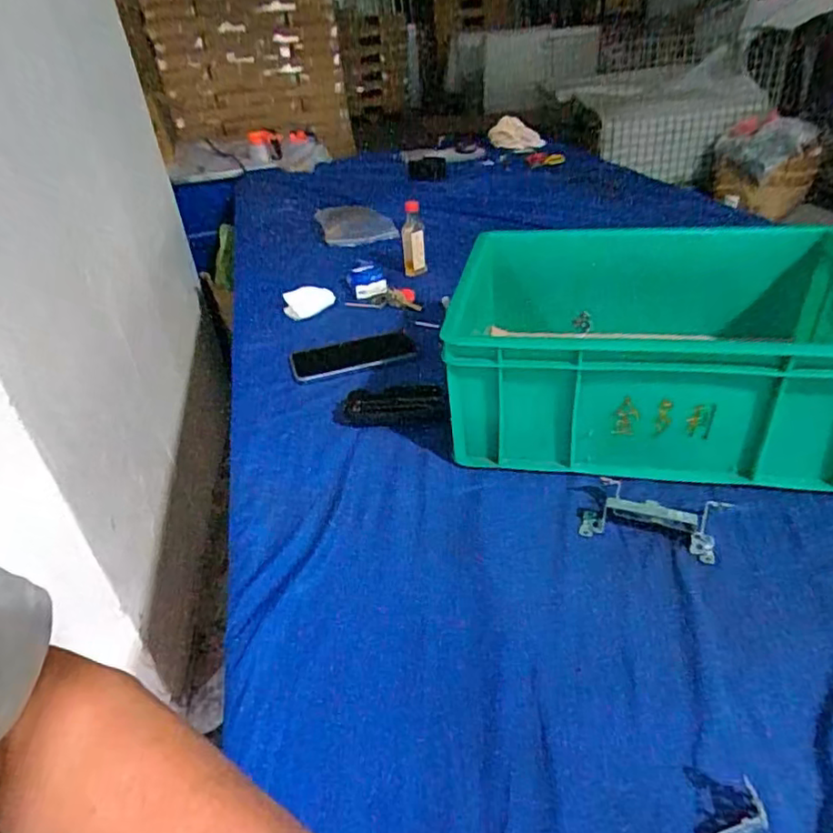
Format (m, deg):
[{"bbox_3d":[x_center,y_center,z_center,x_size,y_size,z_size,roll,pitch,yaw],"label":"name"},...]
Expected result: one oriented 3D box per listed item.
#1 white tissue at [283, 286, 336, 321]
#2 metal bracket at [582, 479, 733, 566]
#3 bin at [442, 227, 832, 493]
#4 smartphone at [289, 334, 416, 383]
[{"bbox_3d":[-0.171,-0.181,0.941,0.080,0.038,0.036,-19,37,-17],"label":"white tissue"},{"bbox_3d":[0.203,0.080,0.510,0.105,0.029,0.071,14,39,26],"label":"metal bracket"},{"bbox_3d":[0.257,-0.091,0.646,0.404,0.138,0.330,2,36,12],"label":"bin"},{"bbox_3d":[-0.087,-0.082,0.795,0.158,0.013,0.084,-12,35,-9],"label":"smartphone"}]

